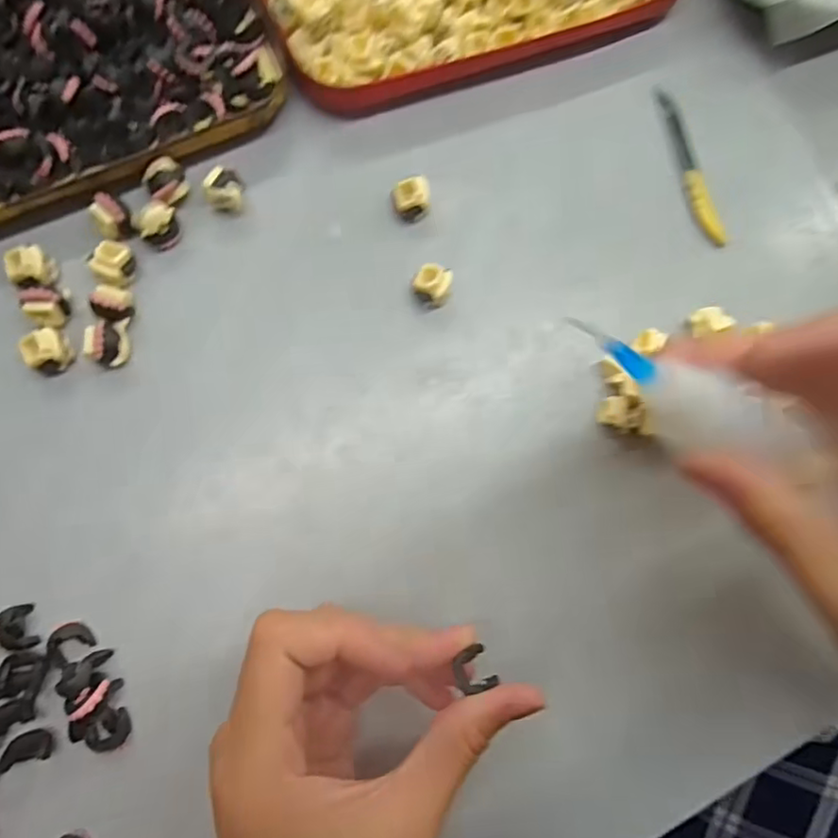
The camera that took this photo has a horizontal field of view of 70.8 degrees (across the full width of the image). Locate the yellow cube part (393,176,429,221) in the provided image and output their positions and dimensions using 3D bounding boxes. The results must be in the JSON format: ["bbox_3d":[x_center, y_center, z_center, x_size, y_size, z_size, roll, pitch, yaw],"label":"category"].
[{"bbox_3d":[-0.004,-0.094,0.254,0.015,0.015,0.013,-9,82,-8],"label":"yellow cube part"}]

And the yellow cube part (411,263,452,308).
[{"bbox_3d":[0.006,-0.056,0.249,0.015,0.013,0.014,20,79,-3],"label":"yellow cube part"}]

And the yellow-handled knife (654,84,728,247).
[{"bbox_3d":[0.128,-0.121,0.278,0.010,0.004,0.083,-14,82,-8],"label":"yellow-handled knife"}]

